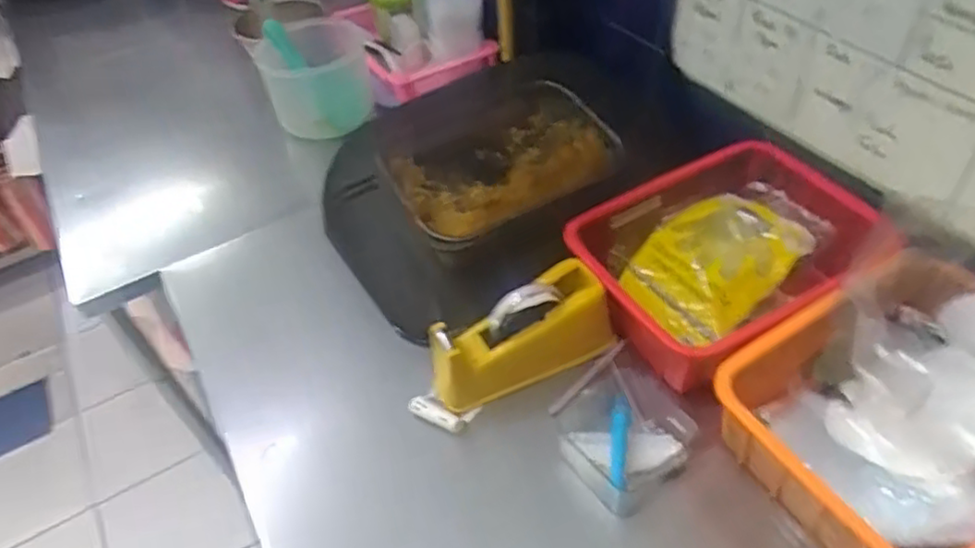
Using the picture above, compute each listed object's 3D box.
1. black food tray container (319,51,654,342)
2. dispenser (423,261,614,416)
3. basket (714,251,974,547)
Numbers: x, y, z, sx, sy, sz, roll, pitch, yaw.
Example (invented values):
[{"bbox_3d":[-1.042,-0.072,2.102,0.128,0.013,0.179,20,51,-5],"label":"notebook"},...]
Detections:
[{"bbox_3d":[0.021,-0.111,0.968,0.457,0.244,0.264,-25,50,-18],"label":"black food tray container"},{"bbox_3d":[0.033,0.060,0.713,0.201,0.092,0.074,-21,48,-14],"label":"dispenser"},{"bbox_3d":[0.384,0.118,0.609,0.295,0.116,0.221,-25,50,-18],"label":"basket"}]

